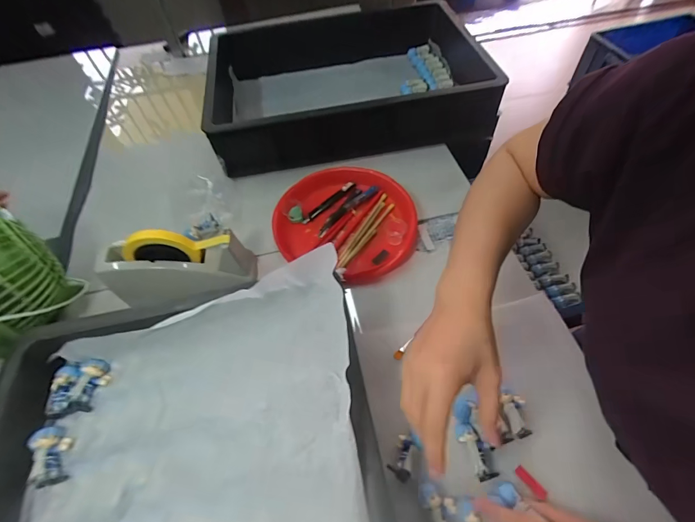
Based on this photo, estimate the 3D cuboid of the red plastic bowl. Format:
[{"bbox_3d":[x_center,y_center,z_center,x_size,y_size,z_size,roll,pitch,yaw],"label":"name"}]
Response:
[{"bbox_3d":[0.003,-0.078,0.620,0.237,0.049,0.232,-2,56,3],"label":"red plastic bowl"}]

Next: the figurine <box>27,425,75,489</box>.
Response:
[{"bbox_3d":[-0.335,0.217,0.385,0.033,0.021,0.063,-28,58,-14],"label":"figurine"}]

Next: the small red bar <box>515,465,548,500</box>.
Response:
[{"bbox_3d":[0.212,0.256,0.393,0.012,0.006,0.036,-33,60,-17],"label":"small red bar"}]

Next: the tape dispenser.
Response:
[{"bbox_3d":[-0.264,0.010,0.540,0.205,0.134,0.065,-11,56,-3],"label":"tape dispenser"}]

